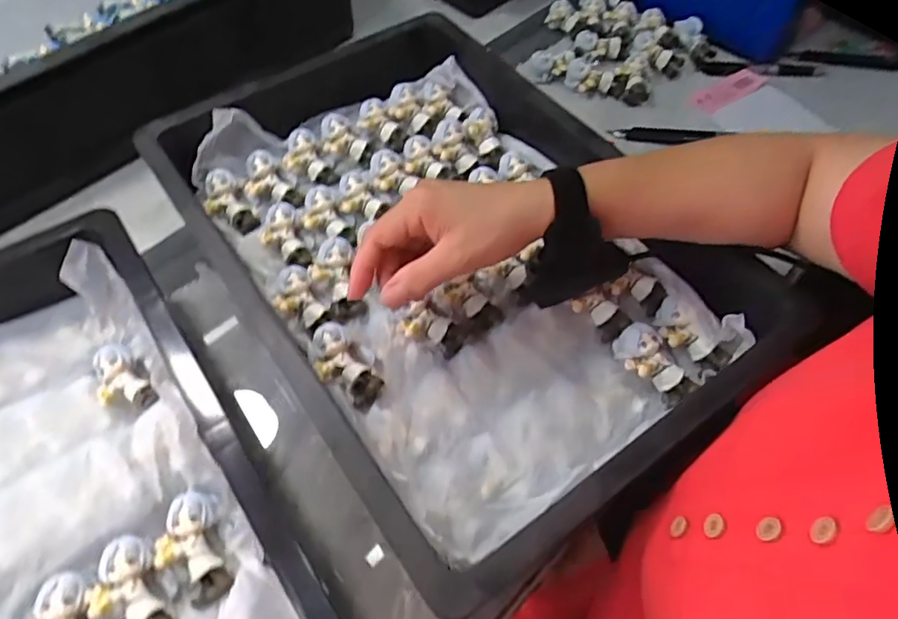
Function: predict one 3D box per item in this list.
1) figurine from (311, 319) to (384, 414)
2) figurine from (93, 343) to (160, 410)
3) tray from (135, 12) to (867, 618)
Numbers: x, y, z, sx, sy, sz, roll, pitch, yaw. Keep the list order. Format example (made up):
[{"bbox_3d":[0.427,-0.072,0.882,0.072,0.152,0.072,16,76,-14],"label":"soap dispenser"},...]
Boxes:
[{"bbox_3d":[-0.074,0.039,0.419,0.061,0.024,0.039,28,61,17],"label":"figurine"},{"bbox_3d":[-0.231,0.051,0.406,0.053,0.019,0.035,40,65,22],"label":"figurine"},{"bbox_3d":[-0.010,-0.049,0.455,0.304,0.073,0.443,-32,63,-20],"label":"tray"}]

